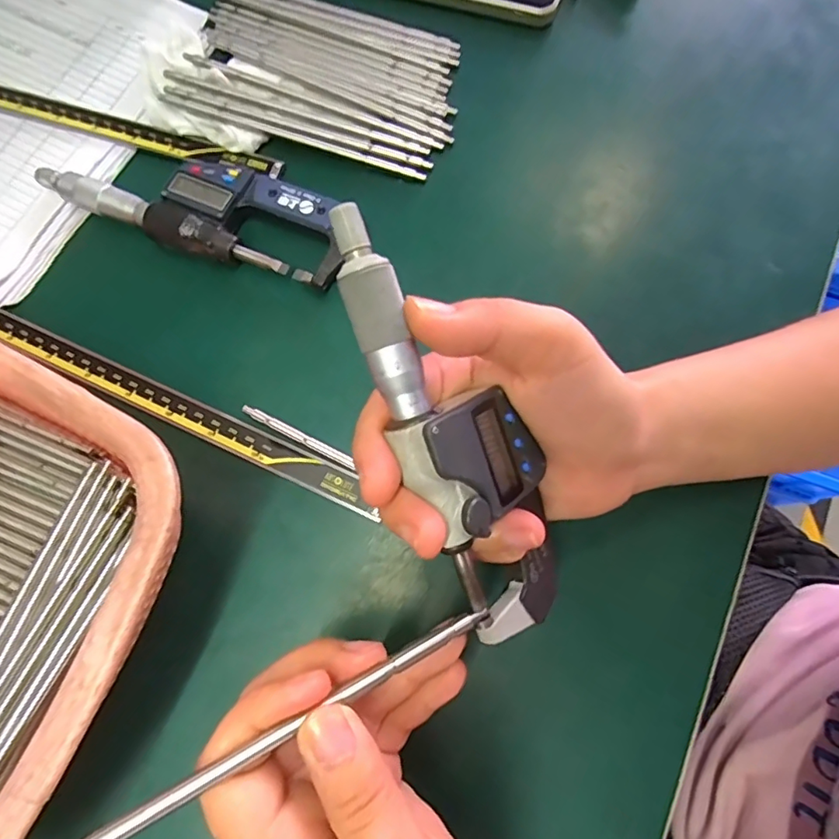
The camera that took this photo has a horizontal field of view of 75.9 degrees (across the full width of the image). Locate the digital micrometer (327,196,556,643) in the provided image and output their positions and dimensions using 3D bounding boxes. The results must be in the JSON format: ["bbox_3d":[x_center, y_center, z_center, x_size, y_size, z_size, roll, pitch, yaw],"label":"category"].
[{"bbox_3d":[0.015,0.006,0.179,0.046,0.026,0.156,-29,107,-7],"label":"digital micrometer"}]

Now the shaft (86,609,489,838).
[{"bbox_3d":[-0.048,0.095,0.156,0.162,0.005,0.004,-22,77,-22],"label":"shaft"}]

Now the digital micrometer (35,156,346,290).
[{"bbox_3d":[-0.120,-0.120,0.300,0.171,0.018,0.057,19,77,4],"label":"digital micrometer"}]

